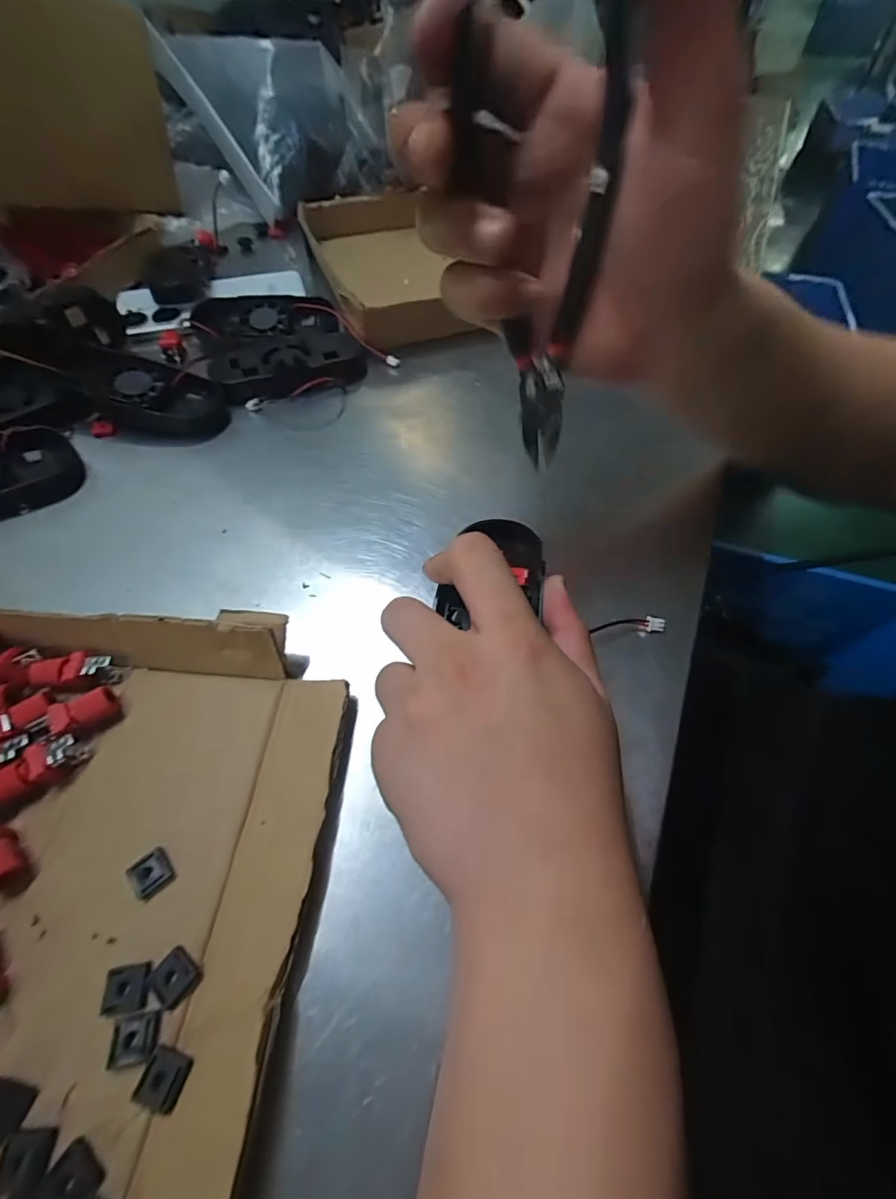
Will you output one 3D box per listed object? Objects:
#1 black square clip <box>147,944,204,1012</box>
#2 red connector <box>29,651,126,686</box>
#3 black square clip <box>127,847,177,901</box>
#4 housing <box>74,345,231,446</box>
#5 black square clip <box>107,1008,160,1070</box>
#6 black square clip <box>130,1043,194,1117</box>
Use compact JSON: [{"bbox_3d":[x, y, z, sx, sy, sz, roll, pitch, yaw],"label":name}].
[{"bbox_3d":[-0.097,0.133,0.163,0.015,0.004,0.014,38,66,21],"label":"black square clip"},{"bbox_3d":[-0.177,0.034,0.220,0.036,0.013,0.015,2,59,1],"label":"red connector"},{"bbox_3d":[-0.115,0.107,0.180,0.014,0.004,0.015,-36,65,-20],"label":"black square clip"},{"bbox_3d":[-0.210,-0.143,0.327,0.105,0.034,0.062,0,59,0],"label":"housing"},{"bbox_3d":[-0.105,0.147,0.154,0.014,0.004,0.013,-11,59,-7],"label":"black square clip"},{"bbox_3d":[-0.092,0.153,0.147,0.015,0.004,0.012,16,60,9],"label":"black square clip"}]

